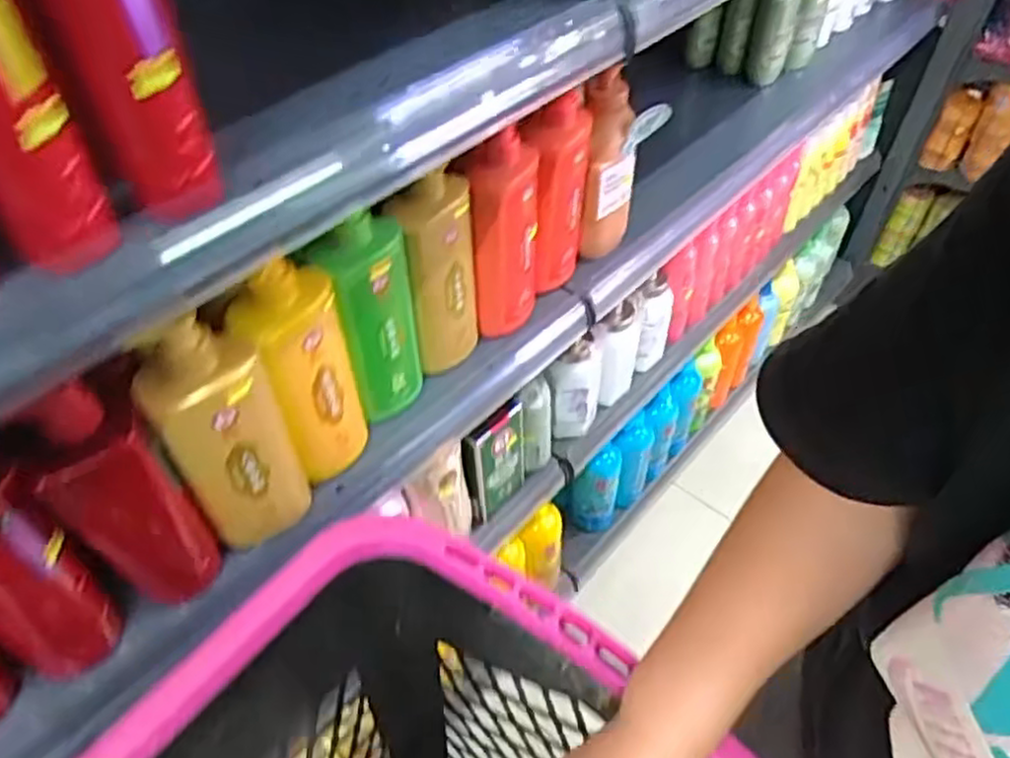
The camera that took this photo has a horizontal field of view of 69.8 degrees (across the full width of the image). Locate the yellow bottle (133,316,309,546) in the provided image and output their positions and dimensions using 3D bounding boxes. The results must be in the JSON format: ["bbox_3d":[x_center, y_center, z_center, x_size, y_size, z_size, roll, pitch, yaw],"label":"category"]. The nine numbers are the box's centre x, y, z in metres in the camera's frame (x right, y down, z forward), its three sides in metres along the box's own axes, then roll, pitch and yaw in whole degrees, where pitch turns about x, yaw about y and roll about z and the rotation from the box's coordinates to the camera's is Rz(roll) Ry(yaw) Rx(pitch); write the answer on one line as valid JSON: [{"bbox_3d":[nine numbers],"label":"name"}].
[{"bbox_3d":[-0.217,0.046,0.570,0.088,0.222,0.054,-28,55,-24],"label":"yellow bottle"}]

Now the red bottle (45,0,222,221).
[{"bbox_3d":[-0.178,-0.159,0.335,0.050,0.196,0.032,-19,52,-18],"label":"red bottle"}]

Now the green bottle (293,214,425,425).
[{"bbox_3d":[-0.120,-0.048,0.661,0.036,0.212,0.084,33,55,24],"label":"green bottle"}]

